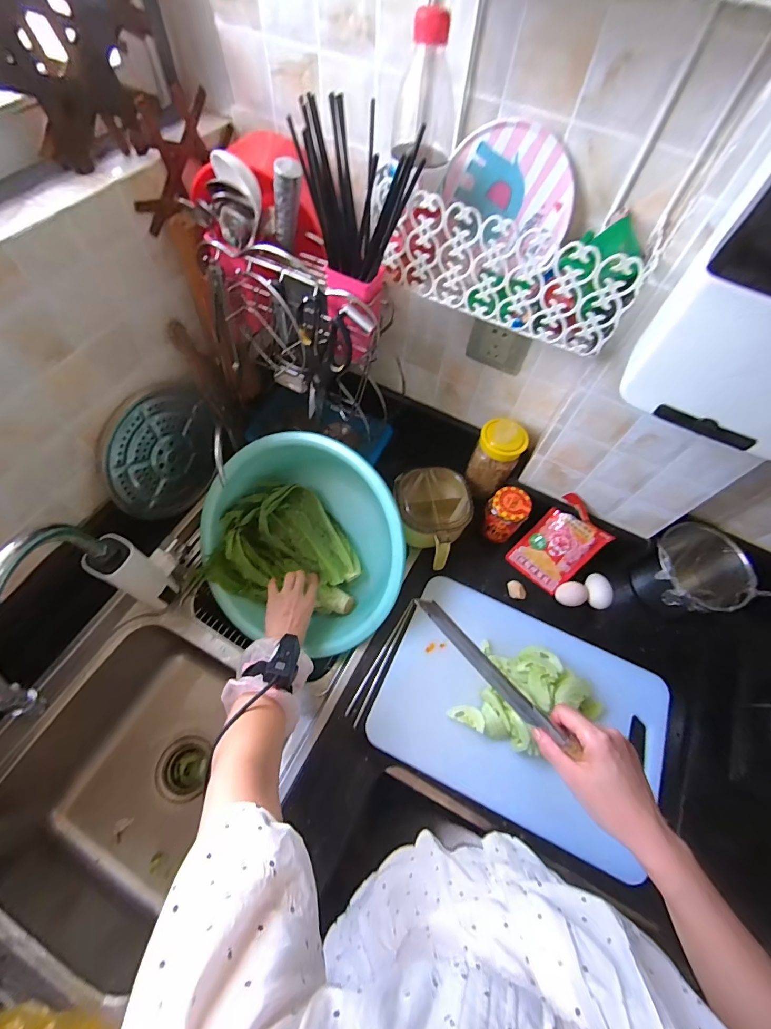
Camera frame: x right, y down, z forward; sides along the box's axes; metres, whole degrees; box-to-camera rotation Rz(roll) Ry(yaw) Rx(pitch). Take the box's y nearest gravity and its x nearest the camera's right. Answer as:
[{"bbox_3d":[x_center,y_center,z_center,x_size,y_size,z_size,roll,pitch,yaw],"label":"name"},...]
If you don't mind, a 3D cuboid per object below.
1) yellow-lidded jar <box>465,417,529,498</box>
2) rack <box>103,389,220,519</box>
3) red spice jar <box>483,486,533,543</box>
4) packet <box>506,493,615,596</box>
[{"bbox_3d":[0.202,-0.105,0.750,0.076,0.146,0.073,2,62,-3],"label":"yellow-lidded jar"},{"bbox_3d":[-0.377,-0.096,0.700,0.014,0.217,0.192,23,28,21],"label":"rack"},{"bbox_3d":[0.221,0.003,0.756,0.061,0.104,0.068,-39,71,-21],"label":"red spice jar"},{"bbox_3d":[0.324,0.059,0.753,0.113,0.021,0.164,40,109,5],"label":"packet"}]

